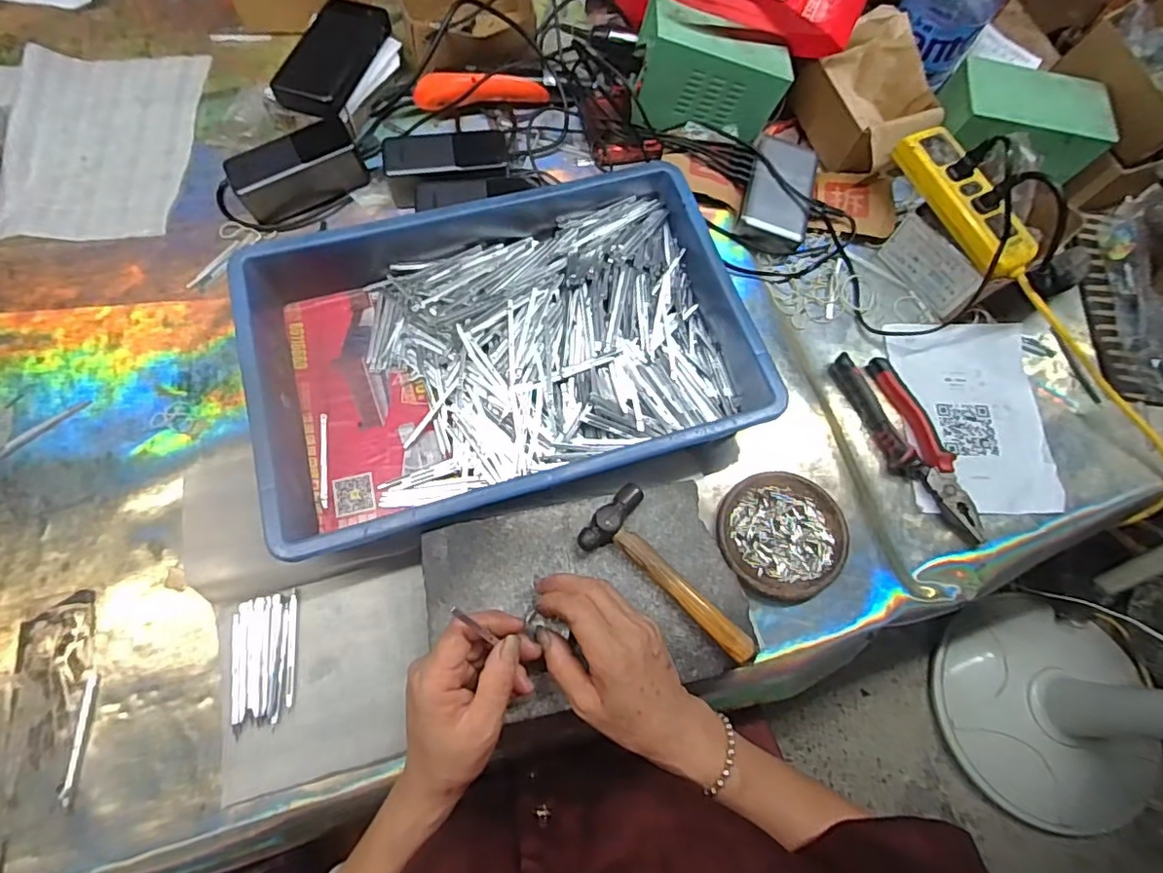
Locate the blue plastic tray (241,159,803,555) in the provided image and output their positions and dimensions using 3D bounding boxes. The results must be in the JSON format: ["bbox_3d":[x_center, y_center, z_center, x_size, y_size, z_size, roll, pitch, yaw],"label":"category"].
[{"bbox_3d":[-0.072,-0.081,0.541,0.435,0.093,0.297,-16,72,-9],"label":"blue plastic tray"}]

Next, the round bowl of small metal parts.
[{"bbox_3d":[0.182,0.091,0.527,0.112,0.032,0.113,1,70,-3],"label":"round bowl of small metal parts"}]

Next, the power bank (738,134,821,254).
[{"bbox_3d":[0.226,-0.278,0.650,0.074,0.037,0.130,16,69,2],"label":"power bank"}]

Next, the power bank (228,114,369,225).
[{"bbox_3d":[-0.299,-0.279,0.600,0.129,0.053,0.059,-29,74,-14],"label":"power bank"}]

